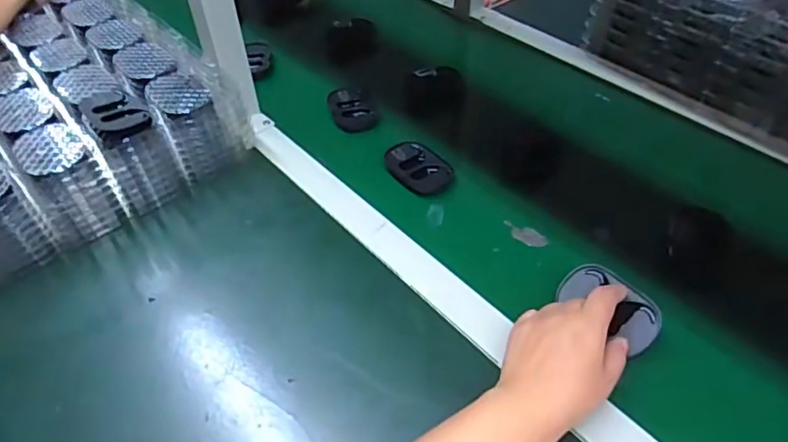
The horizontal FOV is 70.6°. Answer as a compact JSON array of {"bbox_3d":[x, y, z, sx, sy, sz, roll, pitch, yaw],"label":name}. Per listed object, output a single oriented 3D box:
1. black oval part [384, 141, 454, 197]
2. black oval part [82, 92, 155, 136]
[{"bbox_3d":[0.028,-0.063,0.651,0.061,0.012,0.088,-28,52,-26],"label":"black oval part"},{"bbox_3d":[-0.293,-0.114,0.585,0.053,0.011,0.076,-32,54,-29],"label":"black oval part"}]

